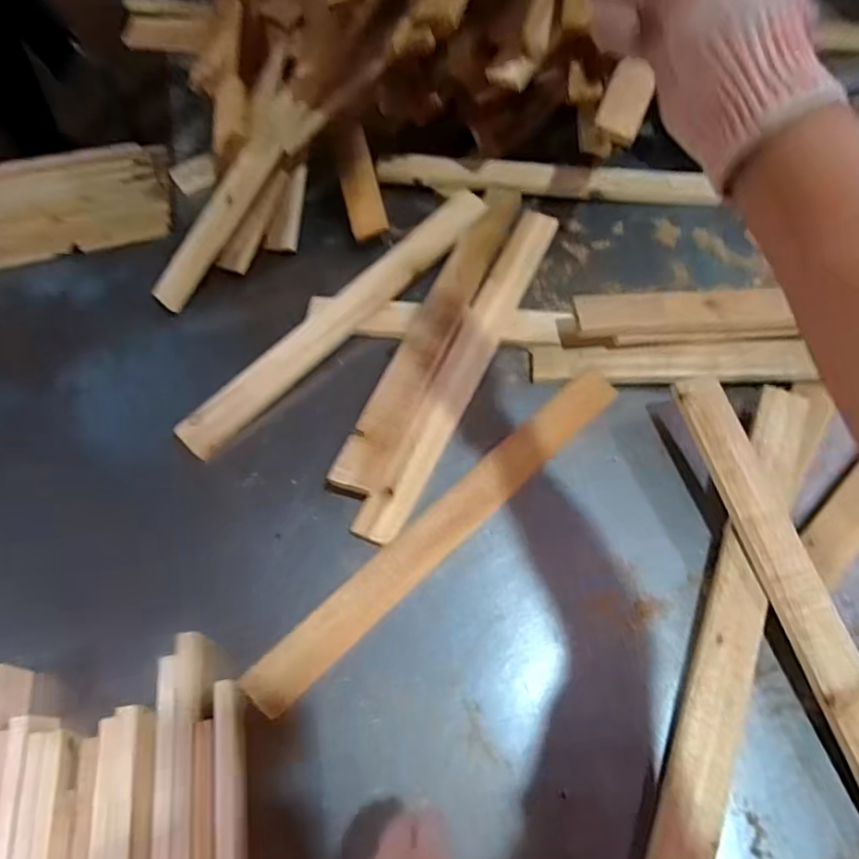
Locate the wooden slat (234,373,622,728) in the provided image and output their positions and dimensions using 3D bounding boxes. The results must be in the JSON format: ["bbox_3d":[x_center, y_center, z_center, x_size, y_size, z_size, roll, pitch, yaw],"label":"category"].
[{"bbox_3d":[0.020,0.093,0.617,0.487,0.014,0.053,-40,65,-18],"label":"wooden slat"}]

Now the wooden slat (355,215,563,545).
[{"bbox_3d":[0.048,-0.091,0.724,0.049,0.015,0.504,21,63,15],"label":"wooden slat"}]

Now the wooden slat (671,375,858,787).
[{"bbox_3d":[0.355,0.167,0.555,0.054,0.016,0.489,-16,66,2],"label":"wooden slat"}]

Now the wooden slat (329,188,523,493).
[{"bbox_3d":[0.011,-0.141,0.750,0.060,0.027,0.504,20,63,15],"label":"wooden slat"}]

